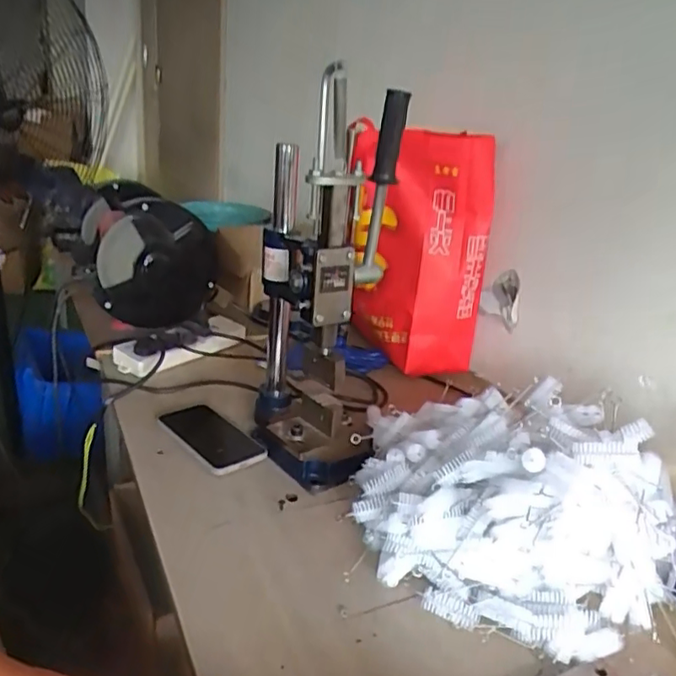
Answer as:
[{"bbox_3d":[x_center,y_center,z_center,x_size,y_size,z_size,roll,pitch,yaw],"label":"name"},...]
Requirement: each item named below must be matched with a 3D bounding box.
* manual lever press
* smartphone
[{"bbox_3d":[-0.023,-0.058,0.718,0.149,0.439,0.188,3,20,-5],"label":"manual lever press"},{"bbox_3d":[-0.166,0.130,0.771,0.077,0.014,0.167,-12,26,-38],"label":"smartphone"}]

